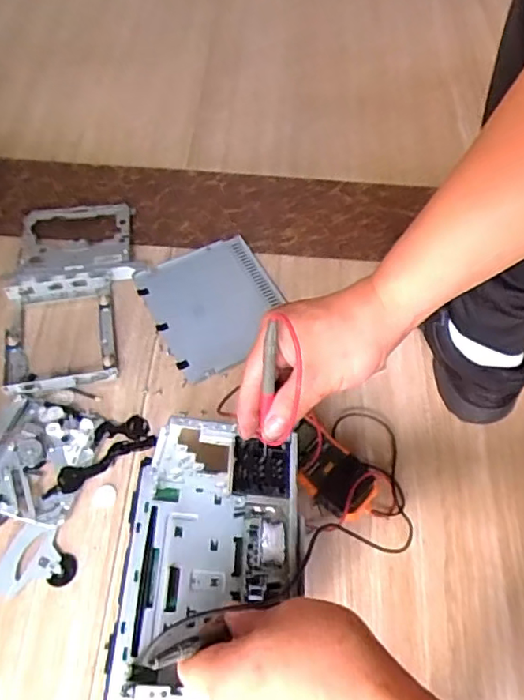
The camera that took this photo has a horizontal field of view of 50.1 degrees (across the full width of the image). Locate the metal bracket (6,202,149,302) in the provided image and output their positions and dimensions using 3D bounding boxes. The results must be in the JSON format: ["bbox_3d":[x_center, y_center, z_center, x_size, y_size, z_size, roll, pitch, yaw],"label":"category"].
[{"bbox_3d":[-0.245,-0.139,0.738,0.159,0.025,0.146,-6,60,-8],"label":"metal bracket"}]

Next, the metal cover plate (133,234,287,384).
[{"bbox_3d":[-0.058,-0.061,0.718,0.160,0.008,0.178,-24,64,-17],"label":"metal cover plate"}]

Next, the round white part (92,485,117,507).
[{"bbox_3d":[-0.166,0.153,0.587,0.025,0.004,0.022,-30,66,-19],"label":"round white part"}]

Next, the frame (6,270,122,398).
[{"bbox_3d":[-0.242,-0.020,0.668,0.125,0.022,0.147,-8,60,-8],"label":"frame"}]

